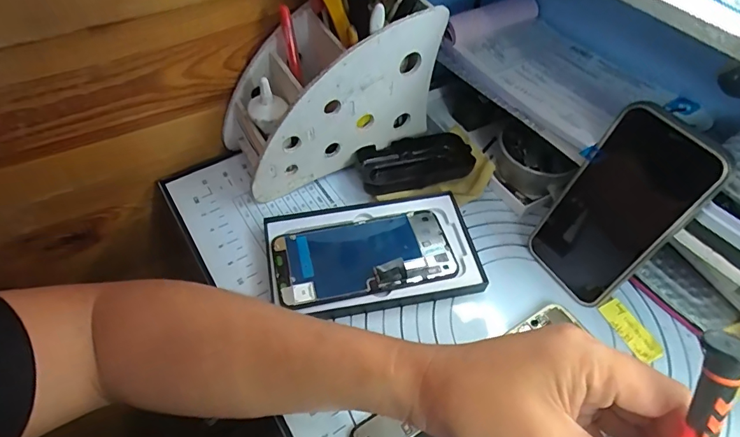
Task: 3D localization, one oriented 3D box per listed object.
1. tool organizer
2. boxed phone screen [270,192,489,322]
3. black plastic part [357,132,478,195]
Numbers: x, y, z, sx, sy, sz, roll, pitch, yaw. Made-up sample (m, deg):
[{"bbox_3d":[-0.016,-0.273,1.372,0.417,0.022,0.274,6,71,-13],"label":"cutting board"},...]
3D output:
[{"bbox_3d":[-0.038,-0.113,0.408,0.185,0.134,0.081,-22,56,-17],"label":"tool organizer"},{"bbox_3d":[0.003,0.025,0.370,0.168,0.025,0.097,-10,54,-9],"label":"boxed phone screen"},{"bbox_3d":[0.043,-0.052,0.432,0.106,0.018,0.052,-16,55,-13],"label":"black plastic part"}]

